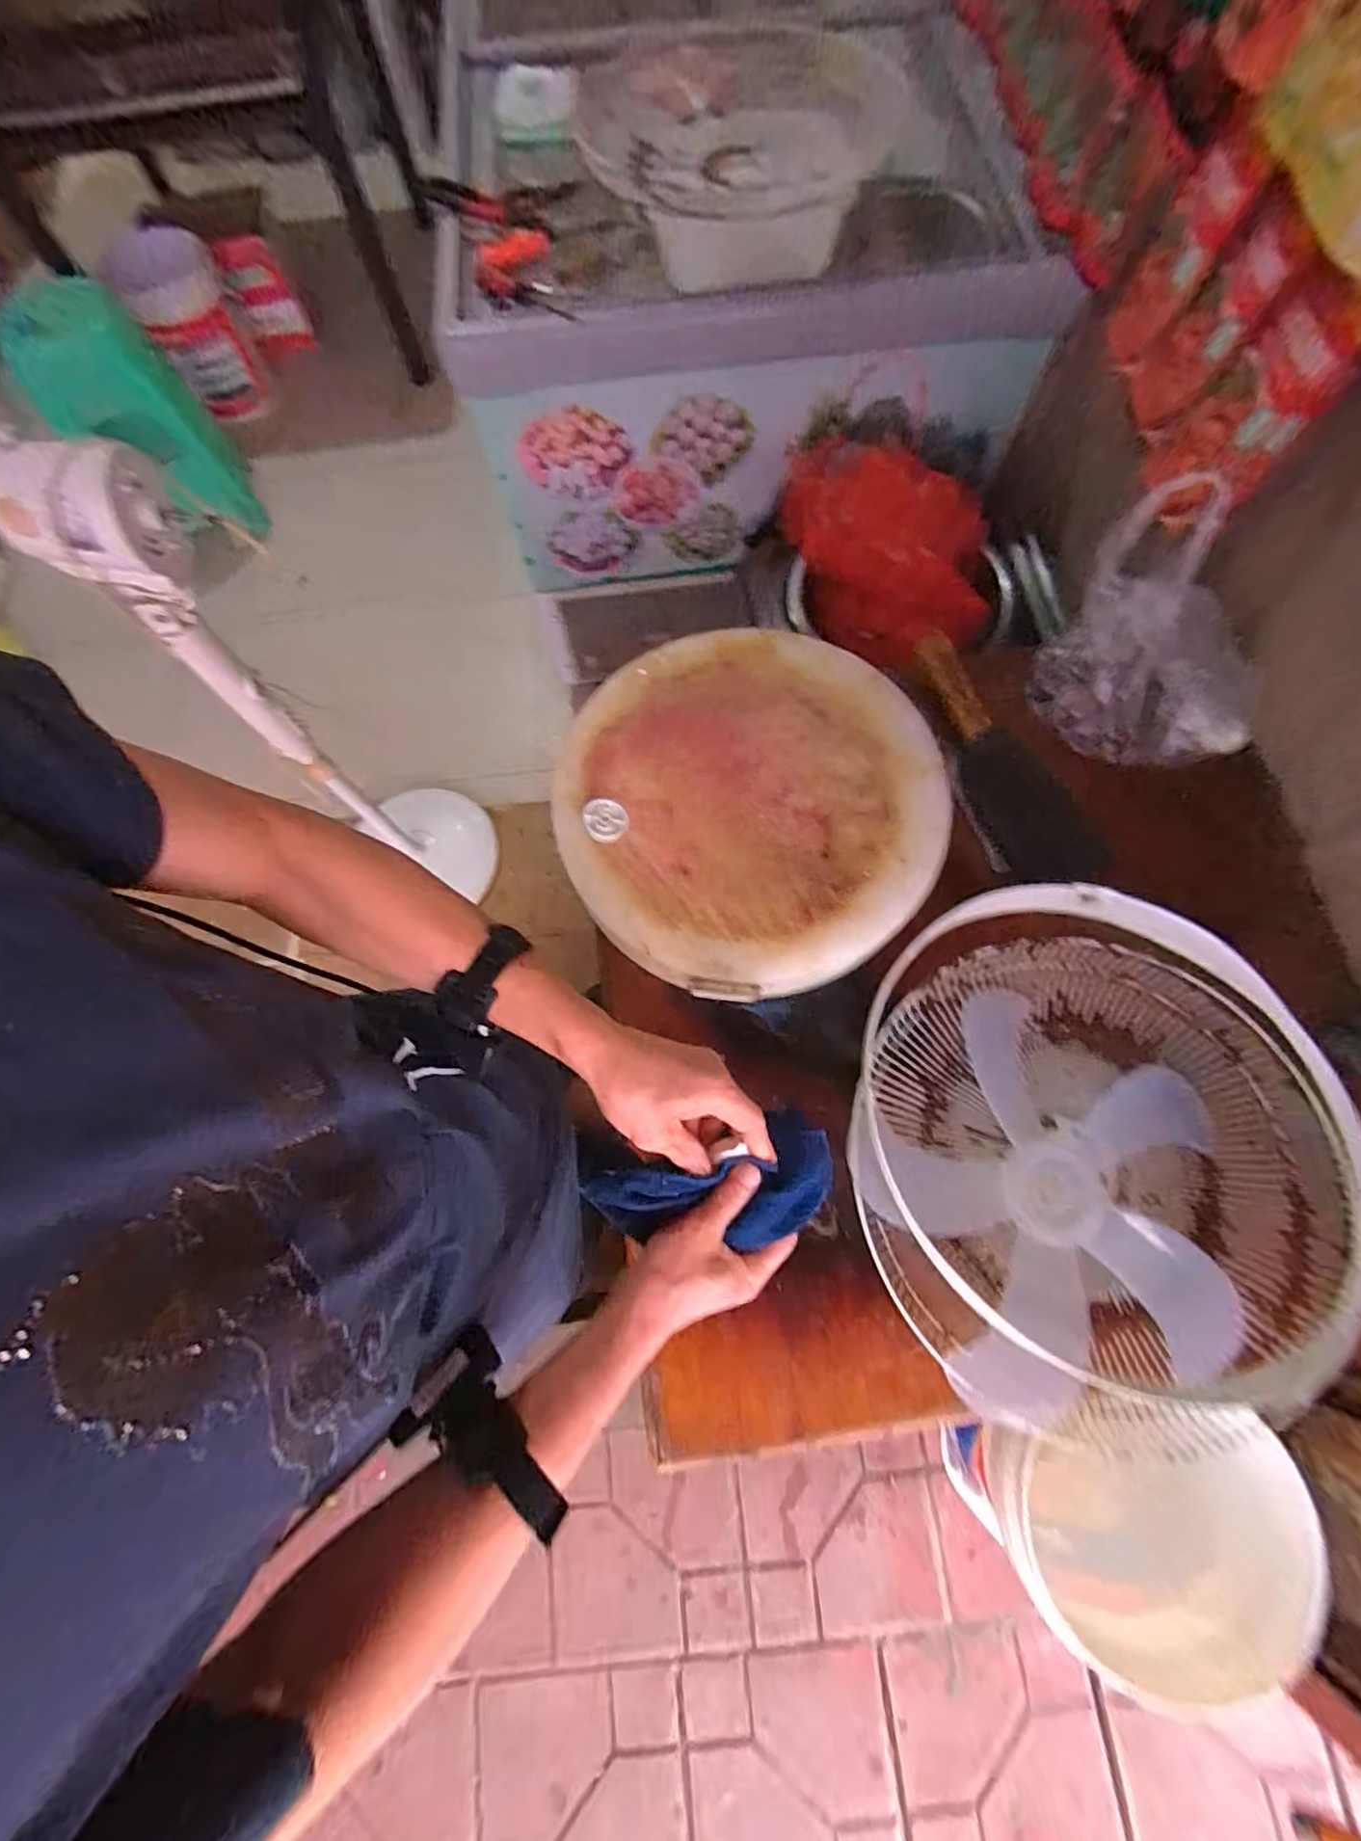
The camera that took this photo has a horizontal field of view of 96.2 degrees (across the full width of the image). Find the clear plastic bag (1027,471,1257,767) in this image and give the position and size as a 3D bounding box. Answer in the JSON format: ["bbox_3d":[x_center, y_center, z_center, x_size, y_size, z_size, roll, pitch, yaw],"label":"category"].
[{"bbox_3d":[0.535,-0.287,0.649,0.230,0.221,0.130,12,74,6],"label":"clear plastic bag"}]

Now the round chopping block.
[{"bbox_3d":[0.074,-0.131,0.675,0.405,0.061,0.405,-1,73,2],"label":"round chopping block"}]

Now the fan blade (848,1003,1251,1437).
[{"bbox_3d":[0.365,0.260,0.598,0.350,0.092,0.354,-1,73,2],"label":"fan blade"}]

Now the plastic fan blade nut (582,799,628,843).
[{"bbox_3d":[-0.079,-0.104,0.643,0.047,0.026,0.039,-2,73,1],"label":"plastic fan blade nut"}]

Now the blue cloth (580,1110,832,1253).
[{"bbox_3d":[0.026,0.194,0.450,0.185,0.033,0.083,-5,68,-8],"label":"blue cloth"}]

